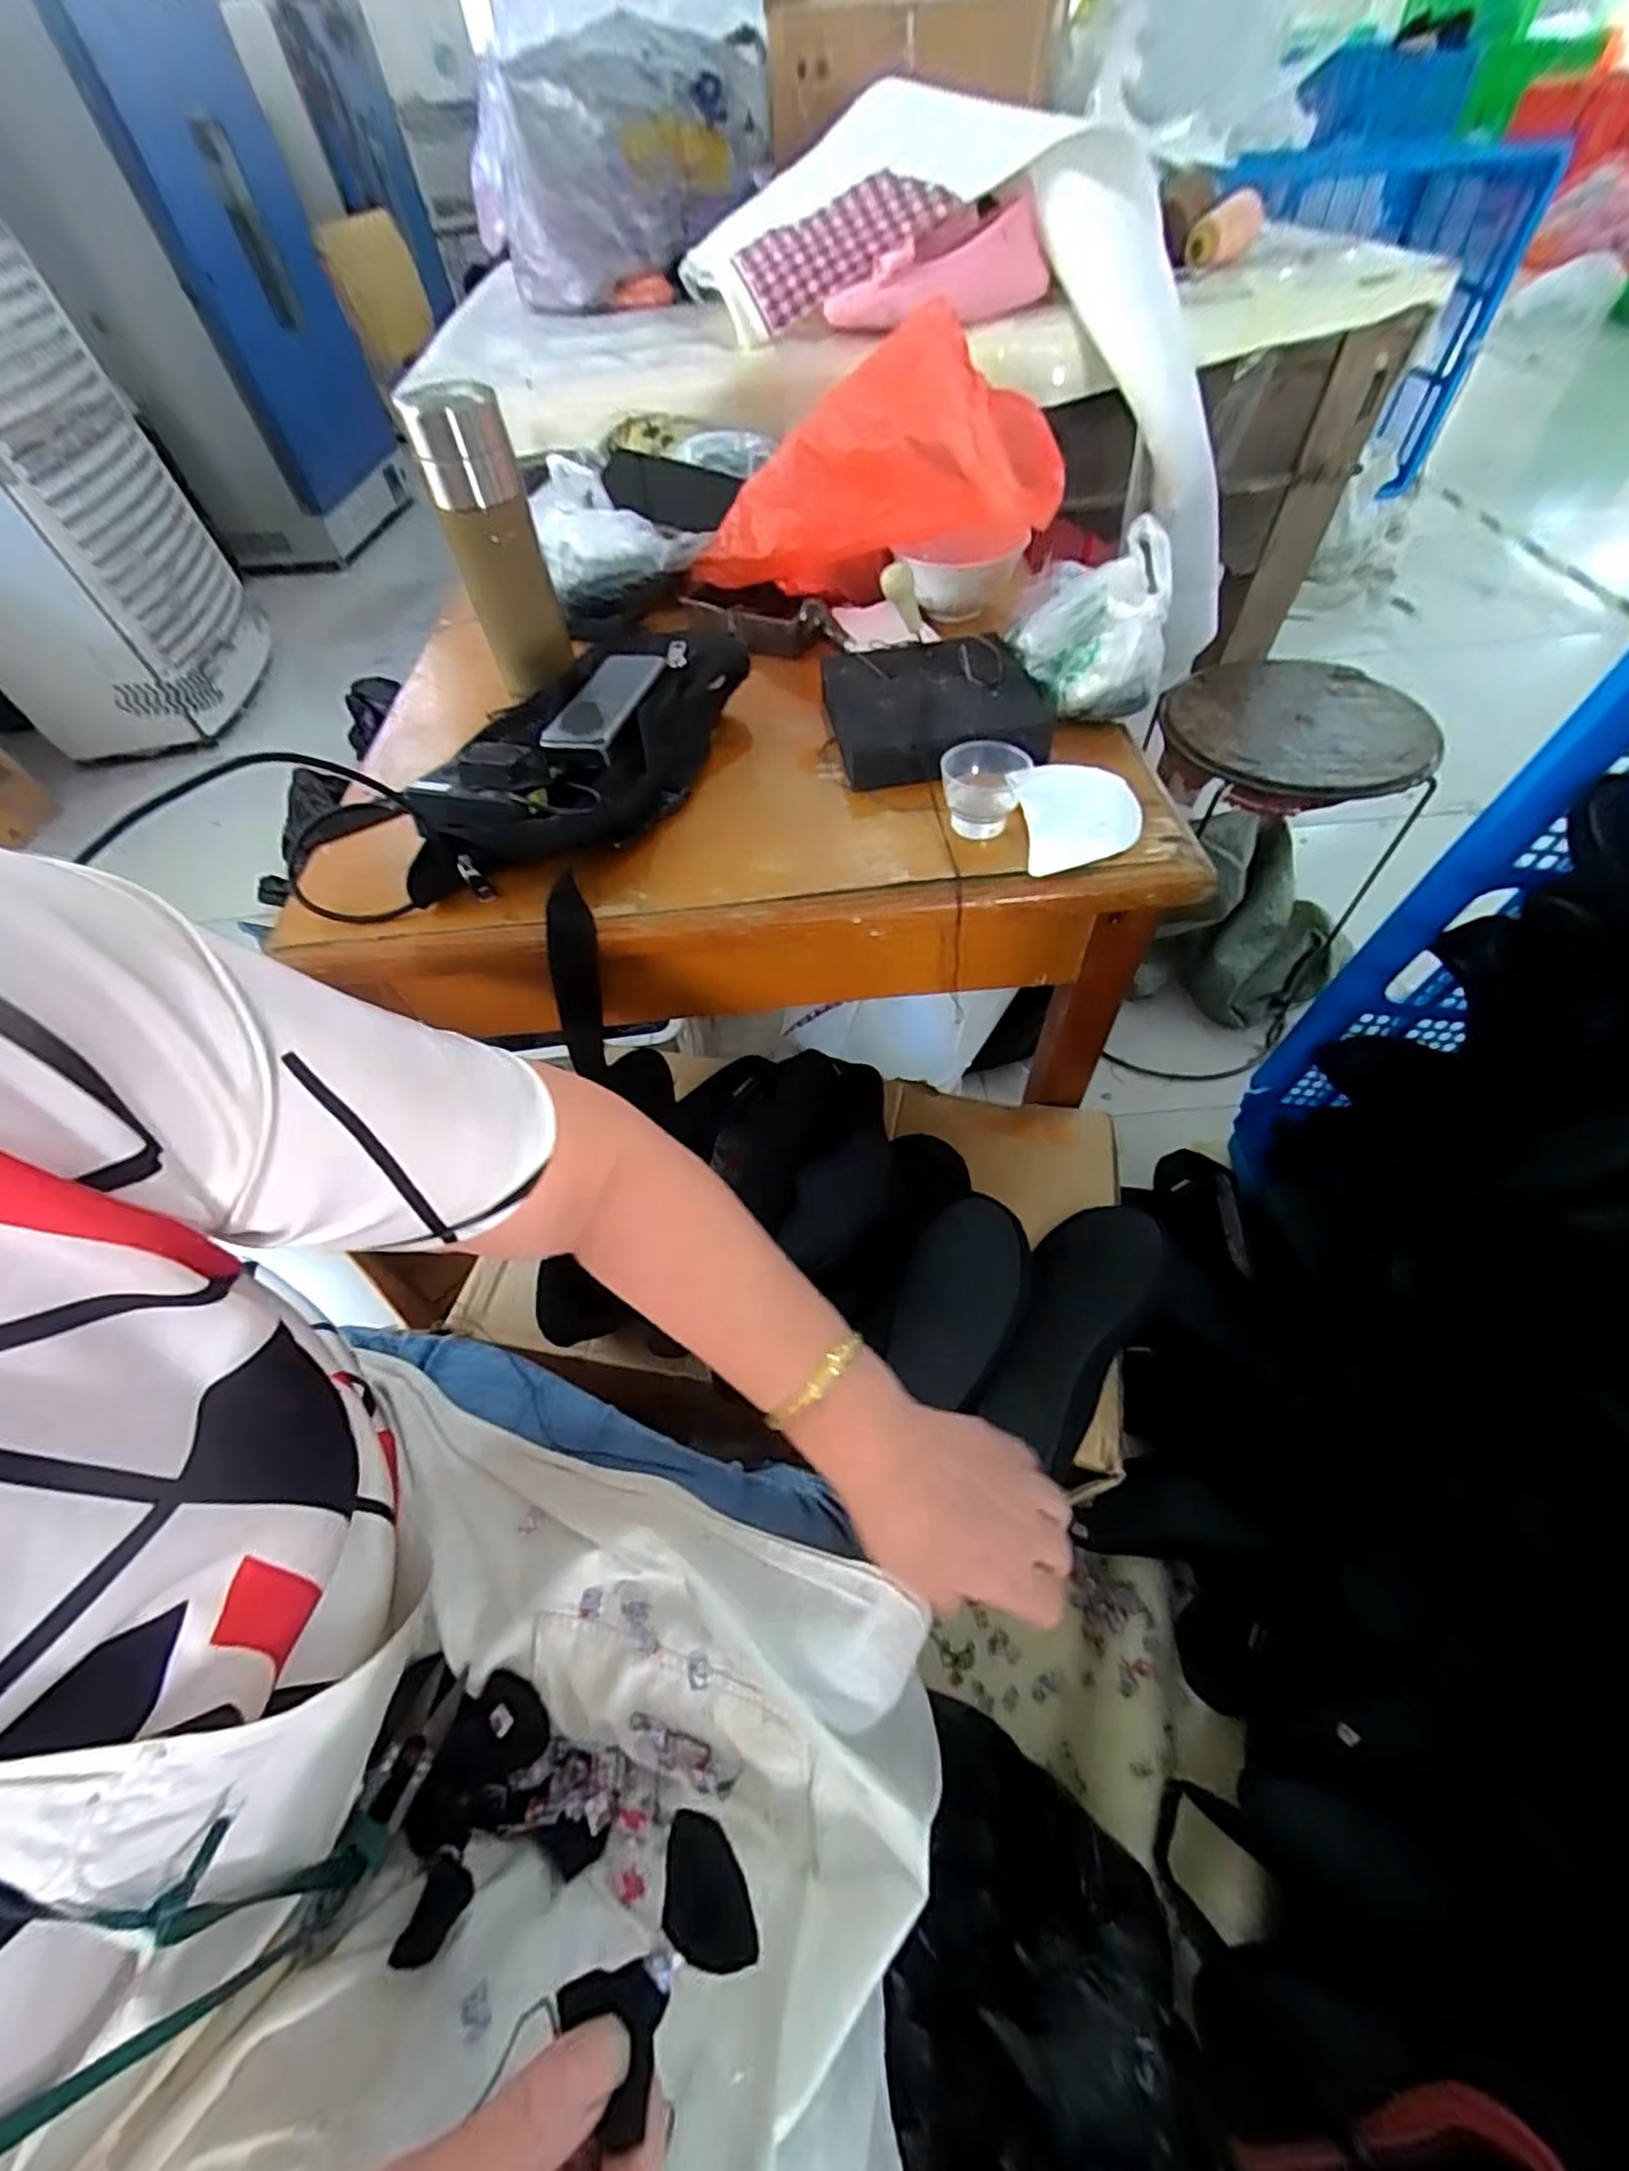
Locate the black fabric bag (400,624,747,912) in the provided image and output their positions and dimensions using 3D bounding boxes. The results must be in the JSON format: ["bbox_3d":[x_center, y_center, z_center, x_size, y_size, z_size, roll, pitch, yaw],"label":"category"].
[{"bbox_3d":[-0.168,-0.234,0.518,0.147,0.057,0.281,16,58,15],"label":"black fabric bag"}]

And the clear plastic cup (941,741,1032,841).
[{"bbox_3d":[0.111,-0.196,0.474,0.049,0.042,0.047,-2,56,3],"label":"clear plastic cup"}]

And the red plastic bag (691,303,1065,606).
[{"bbox_3d":[0.033,-0.489,0.587,0.321,0.150,0.131,7,55,30],"label":"red plastic bag"}]

